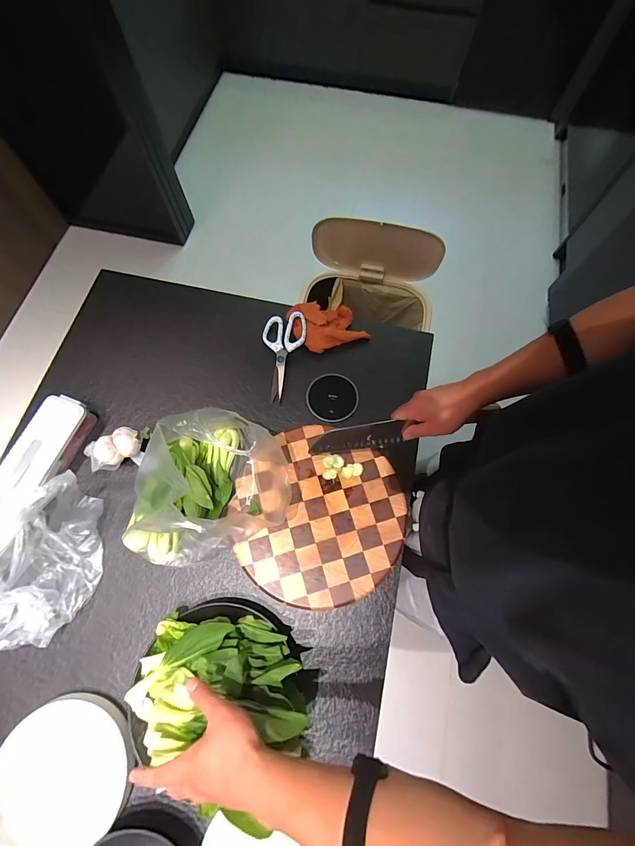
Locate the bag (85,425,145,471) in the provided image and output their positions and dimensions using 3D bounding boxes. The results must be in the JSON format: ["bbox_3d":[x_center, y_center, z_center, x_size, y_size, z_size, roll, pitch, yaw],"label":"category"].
[{"bbox_3d":[-0.388,0.052,0.673,0.103,0.061,0.060,-9,71,-4],"label":"bag"}]

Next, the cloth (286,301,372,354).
[{"bbox_3d":[0.019,-0.221,0.774,0.147,0.046,0.121,-22,73,-8],"label":"cloth"}]

